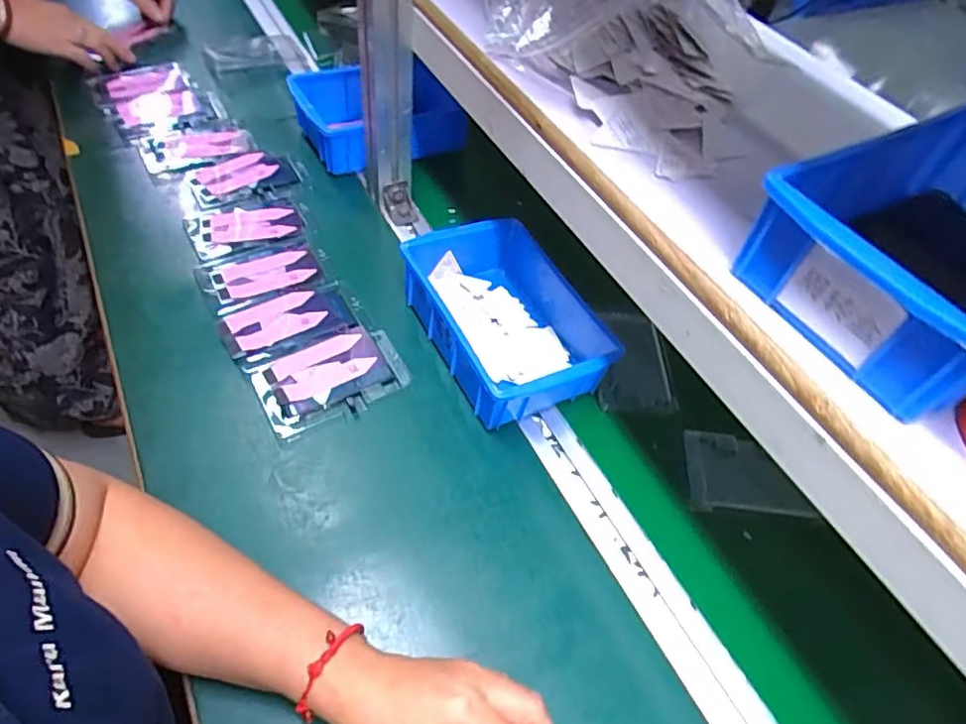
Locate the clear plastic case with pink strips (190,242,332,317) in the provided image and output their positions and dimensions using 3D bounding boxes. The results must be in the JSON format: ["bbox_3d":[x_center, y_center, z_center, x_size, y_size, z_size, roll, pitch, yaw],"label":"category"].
[{"bbox_3d":[-0.221,-0.090,0.612,0.122,0.009,0.070,-24,57,-20],"label":"clear plastic case with pink strips"}]

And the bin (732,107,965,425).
[{"bbox_3d":[0.252,-0.062,0.328,0.200,0.063,0.128,-23,59,-23],"label":"bin"}]

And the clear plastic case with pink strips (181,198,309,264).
[{"bbox_3d":[-0.258,-0.148,0.656,0.117,0.011,0.070,-19,56,-17],"label":"clear plastic case with pink strips"}]

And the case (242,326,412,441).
[{"bbox_3d":[-0.138,0.013,0.544,0.126,0.014,0.087,-23,57,-20],"label":"case"}]

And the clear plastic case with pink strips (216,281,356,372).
[{"bbox_3d":[-0.187,-0.040,0.576,0.117,0.007,0.075,-25,58,-21],"label":"clear plastic case with pink strips"}]

